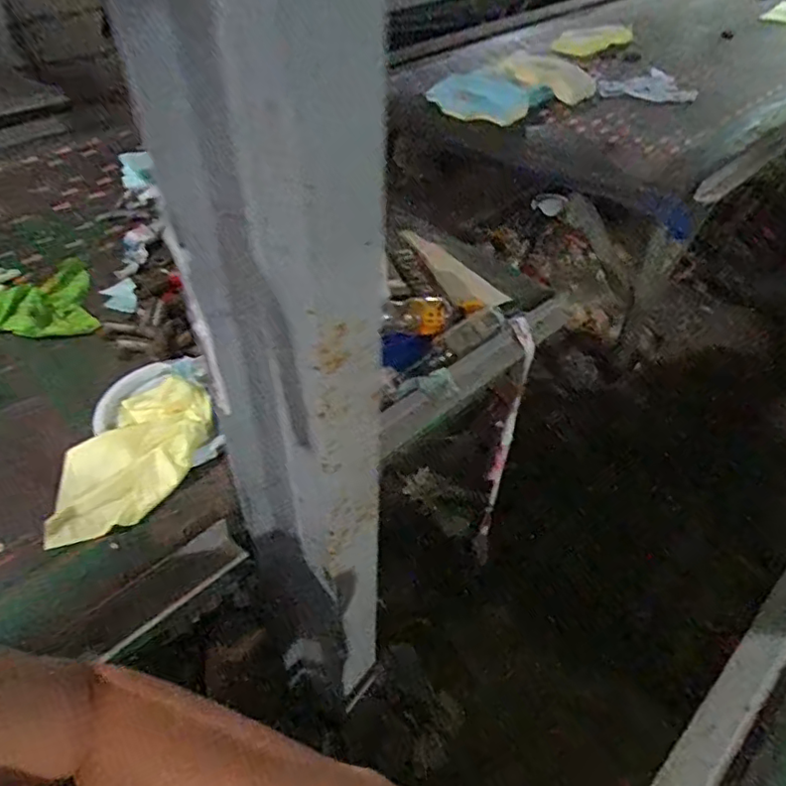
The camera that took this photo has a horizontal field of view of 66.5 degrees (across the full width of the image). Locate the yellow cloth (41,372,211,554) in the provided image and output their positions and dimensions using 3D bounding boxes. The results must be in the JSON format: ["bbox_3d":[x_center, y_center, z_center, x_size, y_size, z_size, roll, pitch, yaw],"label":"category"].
[{"bbox_3d":[-0.334,0.077,0.754,0.140,0.055,0.244,24,49,20],"label":"yellow cloth"}]

